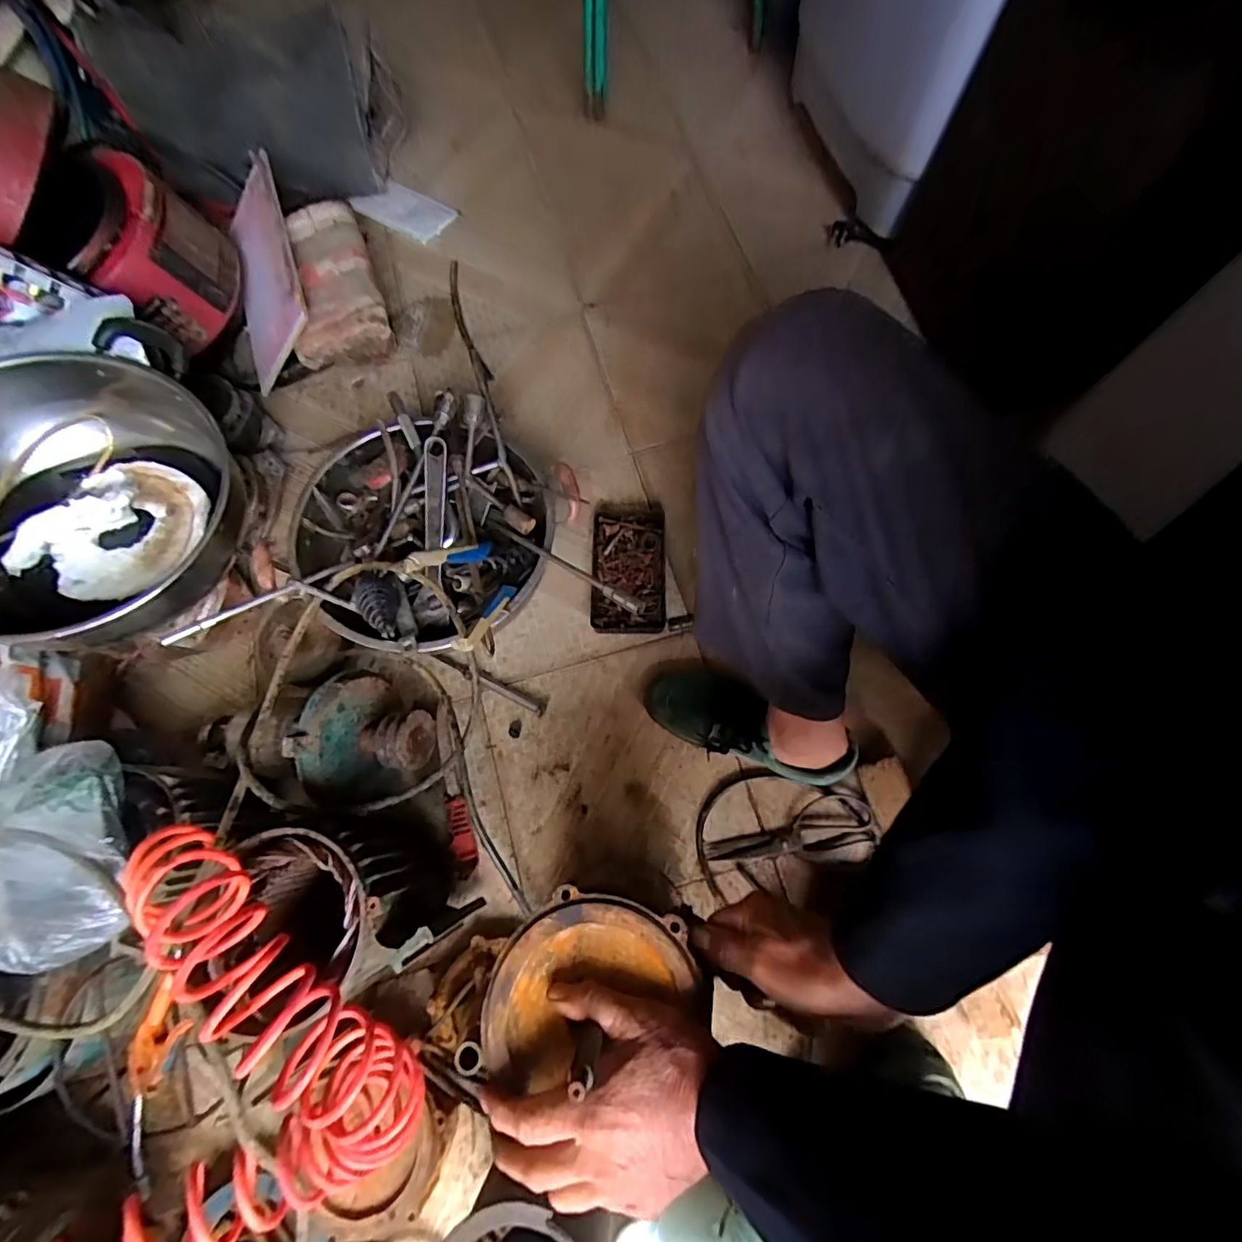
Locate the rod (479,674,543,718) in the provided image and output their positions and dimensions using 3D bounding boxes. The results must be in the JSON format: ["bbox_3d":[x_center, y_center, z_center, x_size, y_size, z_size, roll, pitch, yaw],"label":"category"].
[{"bbox_3d":[-0.148,0.099,0.736,0.097,0.013,0.015,27,75,10],"label":"rod"}]

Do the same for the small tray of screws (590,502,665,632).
[{"bbox_3d":[0.011,-0.079,0.786,0.102,0.035,0.201,1,72,3],"label":"small tray of screws"}]

